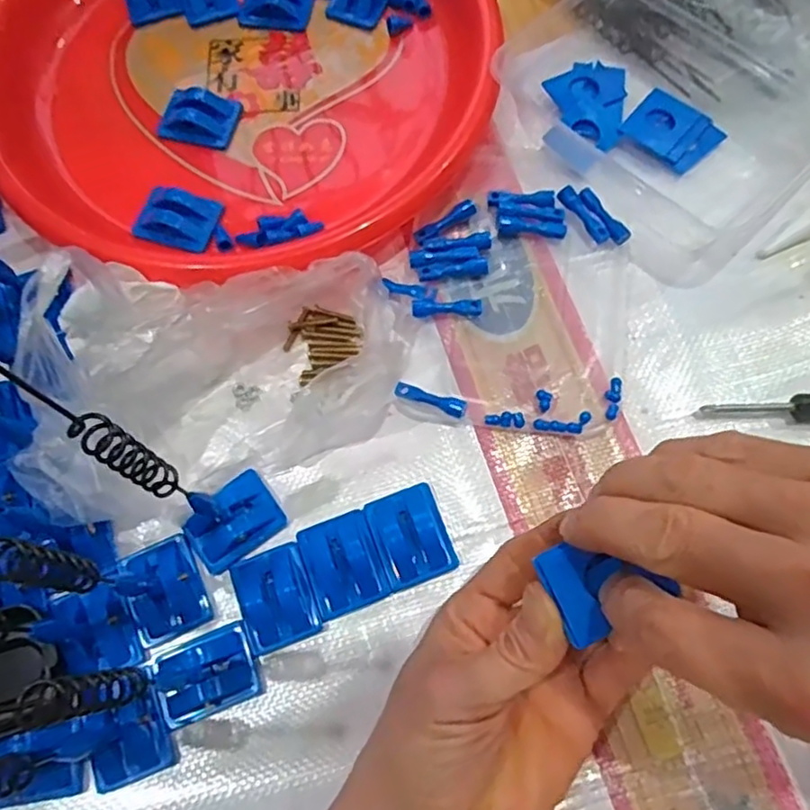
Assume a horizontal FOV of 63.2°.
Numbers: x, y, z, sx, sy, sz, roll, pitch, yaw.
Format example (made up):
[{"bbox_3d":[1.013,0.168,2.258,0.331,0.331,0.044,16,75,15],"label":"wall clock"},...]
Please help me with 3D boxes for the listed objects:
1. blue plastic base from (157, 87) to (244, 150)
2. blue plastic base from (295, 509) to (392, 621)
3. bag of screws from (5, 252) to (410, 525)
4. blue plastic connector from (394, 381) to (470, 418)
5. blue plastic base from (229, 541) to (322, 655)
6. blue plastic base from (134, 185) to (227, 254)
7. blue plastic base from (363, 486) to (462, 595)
[{"bbox_3d":[-0.122,-0.170,0.389,0.043,0.010,0.032,14,73,8],"label":"blue plastic base"},{"bbox_3d":[-0.029,0.075,0.312,0.034,0.008,0.043,-22,72,-4],"label":"blue plastic base"},{"bbox_3d":[-0.087,-0.020,0.309,0.174,0.072,0.113,-13,71,-1],"label":"bag of screws"},{"bbox_3d":[0.013,-0.002,0.337,0.037,0.009,0.009,18,74,9],"label":"blue plastic connector"},{"bbox_3d":[-0.060,0.090,0.308,0.034,0.006,0.043,-21,72,-4],"label":"blue plastic base"},{"bbox_3d":[-0.126,-0.103,0.367,0.042,0.011,0.035,14,73,8],"label":"blue plastic base"},{"bbox_3d":[0.003,0.063,0.316,0.034,0.011,0.043,-22,72,-4],"label":"blue plastic base"}]

